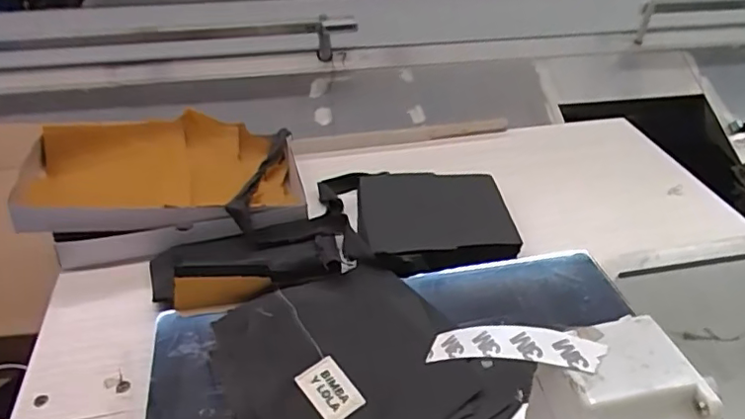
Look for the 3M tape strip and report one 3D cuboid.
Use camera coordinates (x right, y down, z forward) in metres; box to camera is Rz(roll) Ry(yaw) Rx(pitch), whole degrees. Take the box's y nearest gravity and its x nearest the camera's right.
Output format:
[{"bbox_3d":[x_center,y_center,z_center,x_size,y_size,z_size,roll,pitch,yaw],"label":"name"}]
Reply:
[{"bbox_3d":[0.052,0.053,0.218,0.065,0.010,0.015,-4,32,29],"label":"3M tape strip"}]

